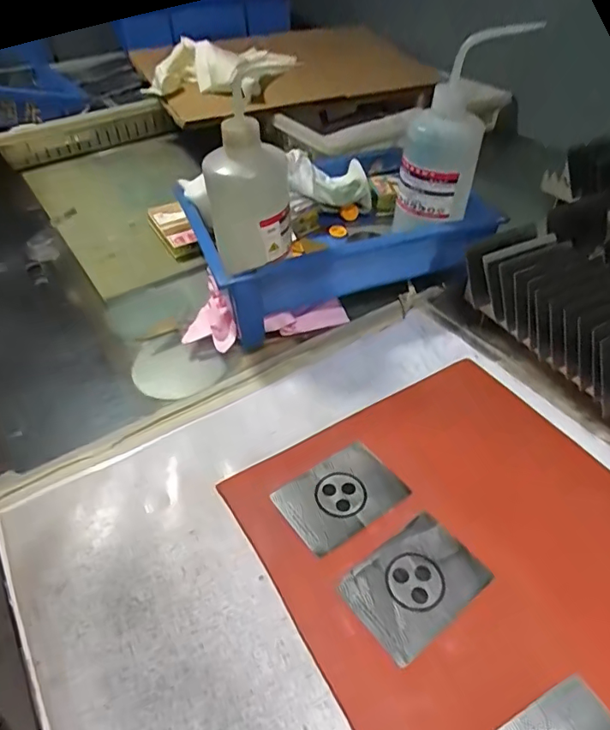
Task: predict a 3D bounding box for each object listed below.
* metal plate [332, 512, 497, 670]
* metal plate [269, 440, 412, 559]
[{"bbox_3d":[0.072,0.141,0.336,0.085,0.006,0.060,-29,49,-26],"label":"metal plate"},{"bbox_3d":[0.028,0.097,0.385,0.088,0.006,0.060,-26,47,-23],"label":"metal plate"}]

